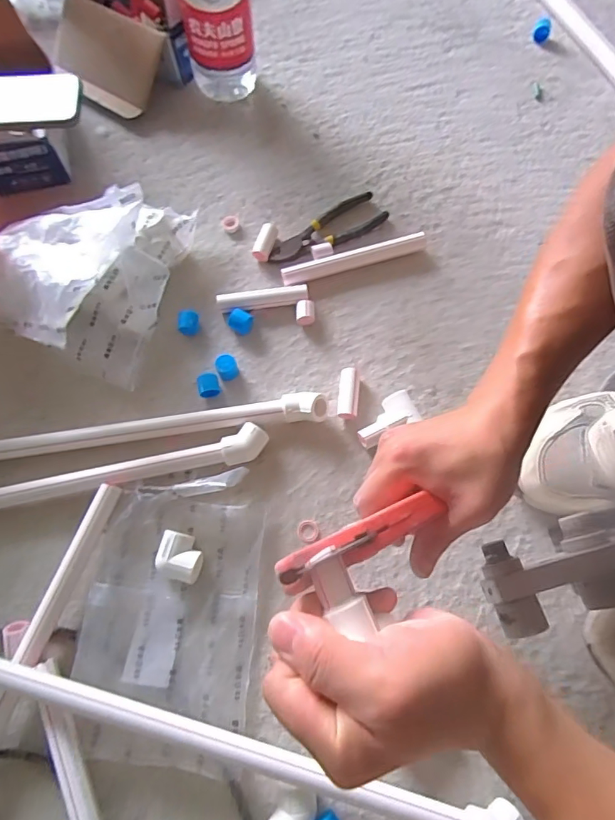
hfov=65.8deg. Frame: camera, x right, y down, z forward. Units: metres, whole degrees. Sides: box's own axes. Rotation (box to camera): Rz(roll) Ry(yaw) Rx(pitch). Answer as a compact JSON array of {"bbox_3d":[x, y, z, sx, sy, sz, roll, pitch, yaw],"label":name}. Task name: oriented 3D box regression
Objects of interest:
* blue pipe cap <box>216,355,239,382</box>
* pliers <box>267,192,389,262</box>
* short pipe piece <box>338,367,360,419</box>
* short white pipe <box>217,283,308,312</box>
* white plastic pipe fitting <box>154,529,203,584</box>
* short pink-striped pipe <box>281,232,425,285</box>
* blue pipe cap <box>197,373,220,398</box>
[{"bbox_3d":[-0.088,-0.047,0.522,0.022,0.022,0.022,0,70,0],"label":"blue pipe cap"},{"bbox_3d":[0.024,-0.220,0.584,0.157,0.012,0.054,-32,73,-10],"label":"pliers"},{"bbox_3d":[0.044,-0.018,0.512,0.022,0.020,0.052,6,71,3],"label":"short pipe piece"},{"bbox_3d":[-0.052,-0.131,0.551,0.102,0.023,0.025,-9,71,-3],"label":"short white pipe"},{"bbox_3d":[-0.120,0.139,0.451,0.040,0.025,0.040,13,71,5],"label":"white plastic pipe fitting"},{"bbox_3d":[0.056,-0.181,0.569,0.176,0.020,0.021,-17,71,-6],"label":"short pink-striped pipe"},{"bbox_3d":[-0.107,-0.026,0.513,0.023,0.021,0.020,-10,71,-3],"label":"blue pipe cap"}]

